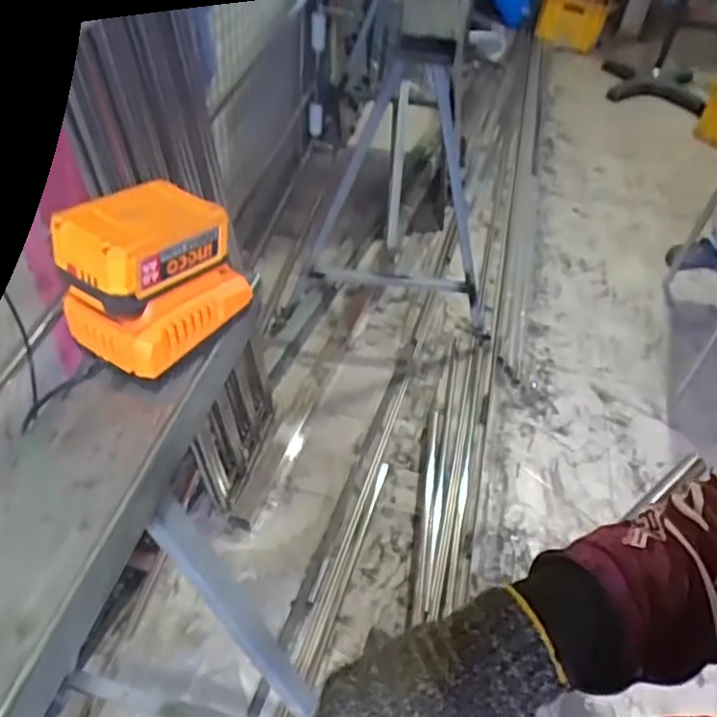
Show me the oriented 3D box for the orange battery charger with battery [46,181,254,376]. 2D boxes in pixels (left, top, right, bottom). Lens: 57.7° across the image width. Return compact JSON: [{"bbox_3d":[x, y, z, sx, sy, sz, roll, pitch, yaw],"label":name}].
[{"bbox_3d":[-0.156,-0.070,0.501,0.087,0.109,0.123,28,49,19],"label":"orange battery charger with battery"}]

